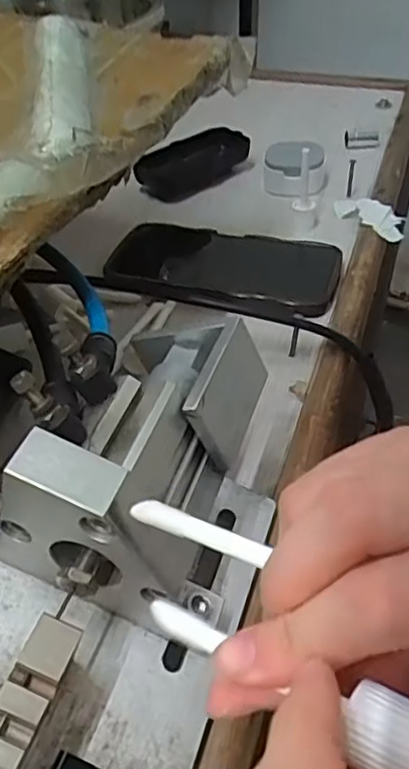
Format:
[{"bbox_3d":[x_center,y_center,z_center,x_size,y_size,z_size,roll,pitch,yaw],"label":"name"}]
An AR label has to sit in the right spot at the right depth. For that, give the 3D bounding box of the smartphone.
[{"bbox_3d":[0.013,-0.091,0.475,0.169,0.008,0.084,12,46,15],"label":"smartphone"}]

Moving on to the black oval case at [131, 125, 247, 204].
[{"bbox_3d":[-0.013,-0.210,0.606,0.110,0.033,0.049,-34,52,-28],"label":"black oval case"}]

